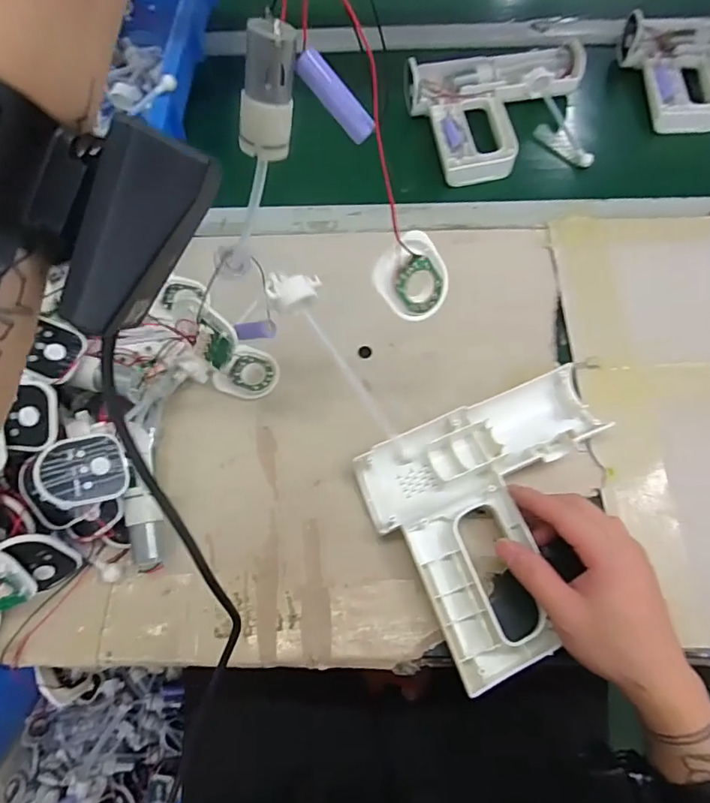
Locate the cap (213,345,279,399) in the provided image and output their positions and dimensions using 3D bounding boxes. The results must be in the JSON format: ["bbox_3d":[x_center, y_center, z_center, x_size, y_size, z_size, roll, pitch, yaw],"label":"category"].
[{"bbox_3d":[-0.095,-0.026,0.462,0.052,0.008,0.047,19,64,11],"label":"cap"}]

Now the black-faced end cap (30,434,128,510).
[{"bbox_3d":[-0.196,0.050,0.367,0.057,0.009,0.049,-11,76,-37],"label":"black-faced end cap"}]

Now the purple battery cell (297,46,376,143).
[{"bbox_3d":[-0.010,-0.159,0.266,0.049,0.011,0.011,43,64,-25],"label":"purple battery cell"}]

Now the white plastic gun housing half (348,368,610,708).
[{"bbox_3d":[0.128,0.086,0.396,0.201,0.028,0.185,-21,63,-9],"label":"white plastic gun housing half"}]

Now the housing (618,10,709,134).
[{"bbox_3d":[0.460,-0.411,0.631,0.214,0.046,0.171,-2,62,1],"label":"housing"}]

